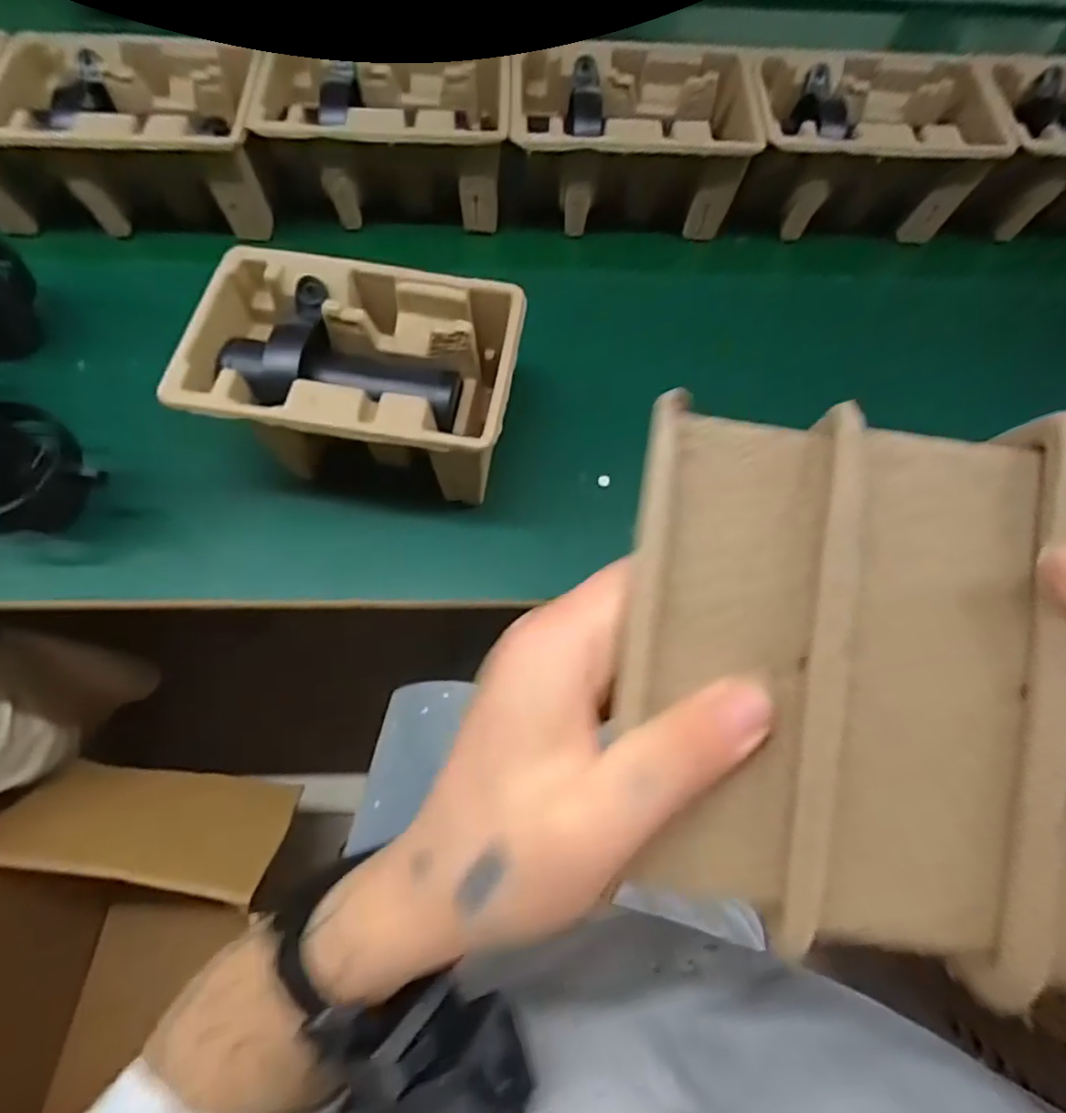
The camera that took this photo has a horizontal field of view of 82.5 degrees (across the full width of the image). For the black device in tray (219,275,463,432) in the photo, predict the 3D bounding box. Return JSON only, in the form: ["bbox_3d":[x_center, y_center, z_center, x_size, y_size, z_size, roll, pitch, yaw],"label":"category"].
[{"bbox_3d":[-0.133,-0.141,0.450,0.161,0.049,0.107,11,66,-11],"label":"black device in tray"}]

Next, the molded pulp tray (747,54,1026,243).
[{"bbox_3d":[0.314,-0.393,0.592,0.216,0.103,0.134,6,67,0],"label":"molded pulp tray"}]

